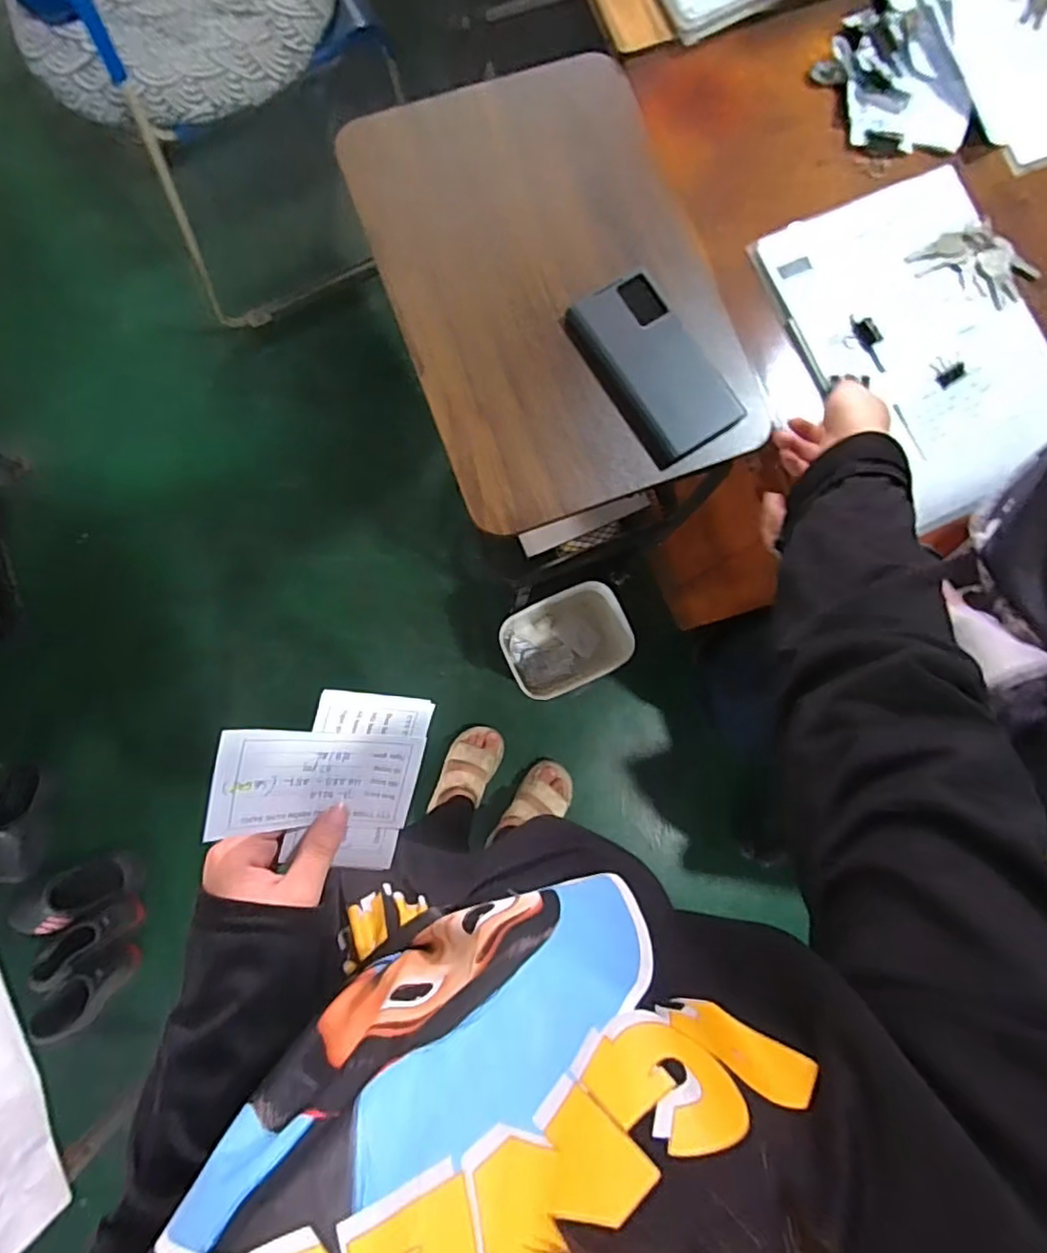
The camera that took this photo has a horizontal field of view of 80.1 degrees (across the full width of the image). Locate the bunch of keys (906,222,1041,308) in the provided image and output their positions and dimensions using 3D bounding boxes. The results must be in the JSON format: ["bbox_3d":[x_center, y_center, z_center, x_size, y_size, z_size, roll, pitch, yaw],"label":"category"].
[{"bbox_3d":[0.422,-0.339,0.578,0.114,0.008,0.064,25,87,0],"label":"bunch of keys"}]

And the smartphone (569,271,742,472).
[{"bbox_3d":[0.115,-0.230,0.557,0.087,0.013,0.163,-33,88,-3],"label":"smartphone"}]

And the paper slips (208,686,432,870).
[{"bbox_3d":[-0.108,0.083,0.334,0.103,0.007,0.101,10,101,-30],"label":"paper slips"}]

